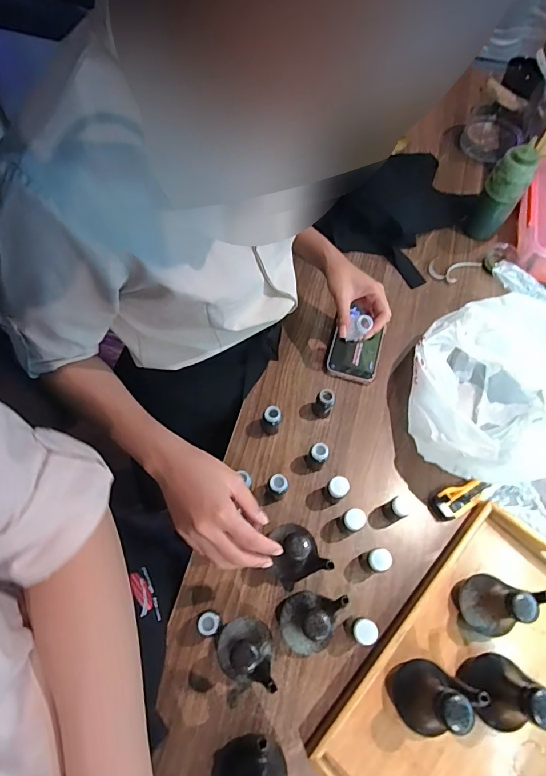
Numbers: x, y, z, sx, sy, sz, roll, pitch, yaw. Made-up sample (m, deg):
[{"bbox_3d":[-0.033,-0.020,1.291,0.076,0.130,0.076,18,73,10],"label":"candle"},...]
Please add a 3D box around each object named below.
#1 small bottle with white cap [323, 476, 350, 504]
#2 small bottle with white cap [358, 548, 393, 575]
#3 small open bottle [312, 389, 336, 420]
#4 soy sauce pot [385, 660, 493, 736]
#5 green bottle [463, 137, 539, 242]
[{"bbox_3d":[0.086,0.142,0.583,0.032,0.064,0.028,30,67,11],"label":"small bottle with white cap"},{"bbox_3d":[0.132,0.224,0.543,0.031,0.064,0.026,1,65,-2],"label":"small bottle with white cap"},{"bbox_3d":[0.076,0.024,0.631,0.031,0.055,0.022,2,65,-2],"label":"small open bottle"},{"bbox_3d":[0.171,0.339,0.456,0.072,0.101,0.069,1,65,-2],"label":"soy sauce pot"},{"bbox_3d":[0.416,-0.354,0.770,0.066,0.173,0.062,29,67,11],"label":"green bottle"}]

